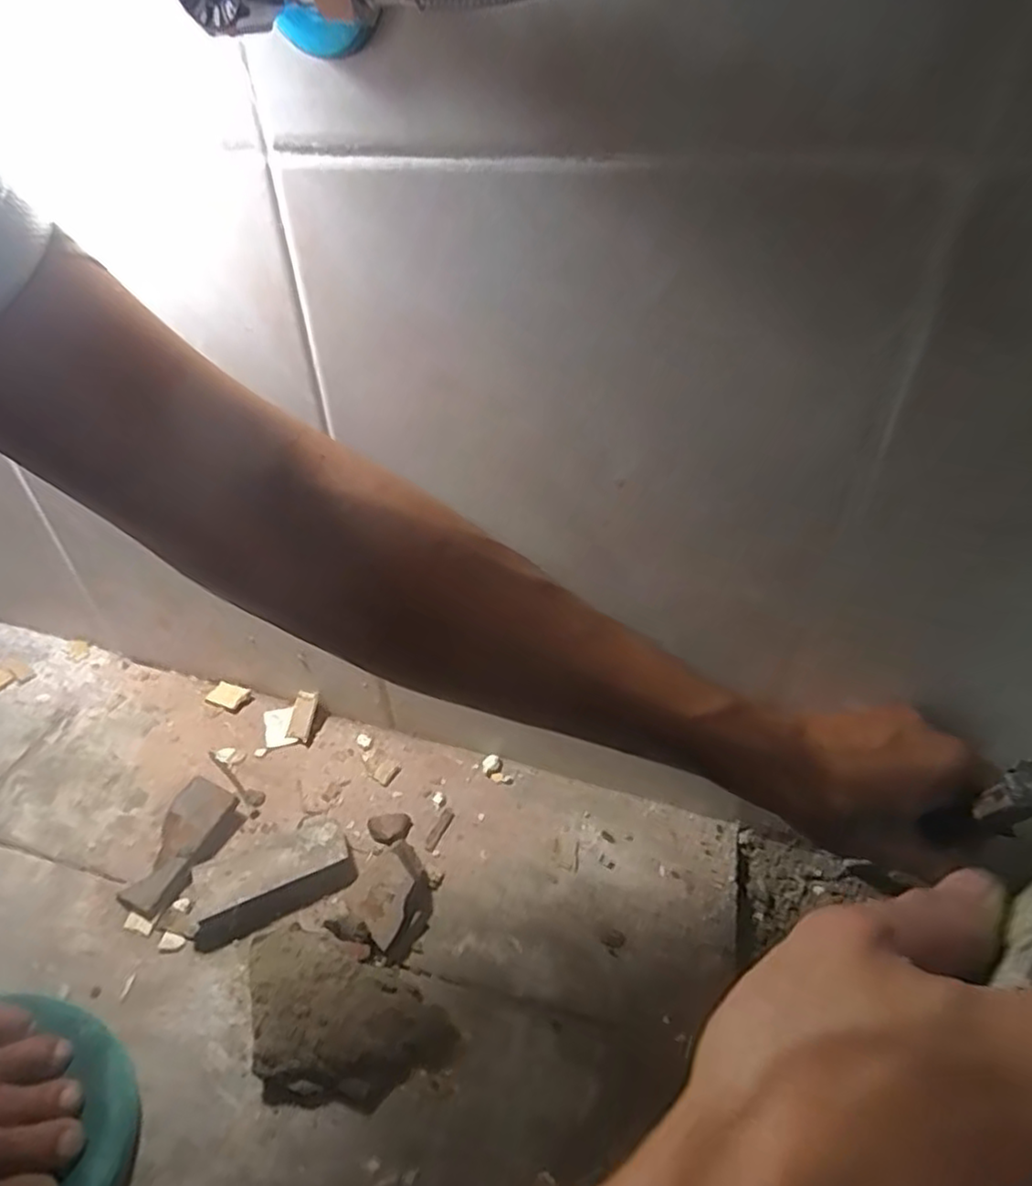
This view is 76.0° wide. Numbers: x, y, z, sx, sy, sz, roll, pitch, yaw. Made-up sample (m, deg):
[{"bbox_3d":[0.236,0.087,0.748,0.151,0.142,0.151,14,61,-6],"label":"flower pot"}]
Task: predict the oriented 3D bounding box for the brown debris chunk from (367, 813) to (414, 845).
[{"bbox_3d":[-0.082,0.154,0.434,0.027,0.007,0.019,-11,41,-13],"label":"brown debris chunk"}]

